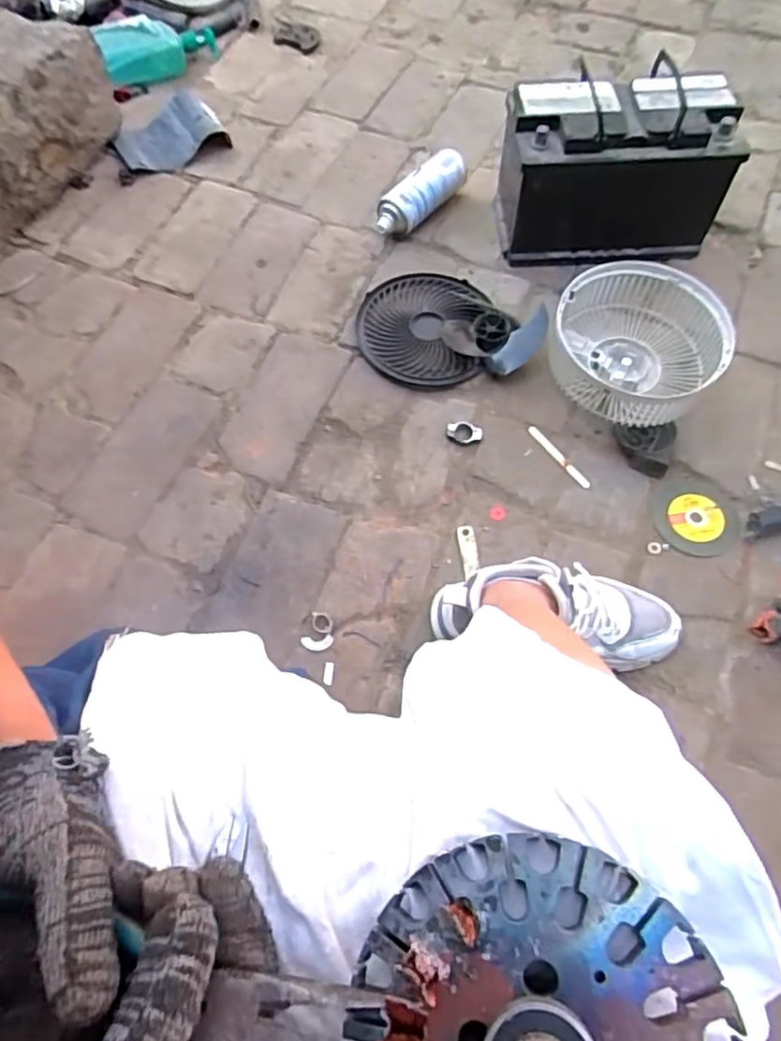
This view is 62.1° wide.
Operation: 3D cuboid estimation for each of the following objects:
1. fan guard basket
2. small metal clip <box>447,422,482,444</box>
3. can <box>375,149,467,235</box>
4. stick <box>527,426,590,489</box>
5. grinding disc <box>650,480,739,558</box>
[{"bbox_3d":[0.323,-0.230,0.862,0.209,0.112,0.211,-1,65,1],"label":"fan guard basket"},{"bbox_3d":[0.098,-0.116,0.862,0.046,0.010,0.029,8,69,4],"label":"small metal clip"},{"bbox_3d":[0.049,-0.522,1.041,0.173,0.058,0.070,-39,70,-15],"label":"can"},{"bbox_3d":[0.222,-0.084,0.857,0.012,0.005,0.112,-40,76,-2],"label":"stick"},{"bbox_3d":[0.382,-0.003,0.811,0.099,0.006,0.100,13,68,13],"label":"grinding disc"}]

